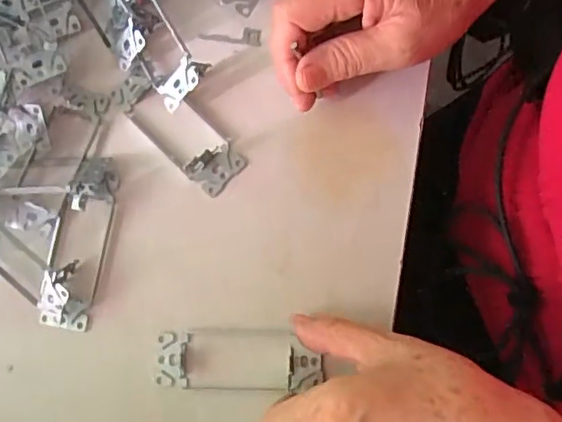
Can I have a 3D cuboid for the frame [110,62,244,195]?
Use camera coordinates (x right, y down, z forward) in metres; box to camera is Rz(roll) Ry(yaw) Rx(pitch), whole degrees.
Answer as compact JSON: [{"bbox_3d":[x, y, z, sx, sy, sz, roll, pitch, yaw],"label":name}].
[{"bbox_3d":[-0.070,-0.058,0.381,0.102,0.016,0.037,44,87,11],"label":"frame"}]

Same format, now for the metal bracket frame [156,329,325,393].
[{"bbox_3d":[-0.027,0.093,0.356,0.103,0.006,0.038,1,79,6],"label":"metal bracket frame"}]

